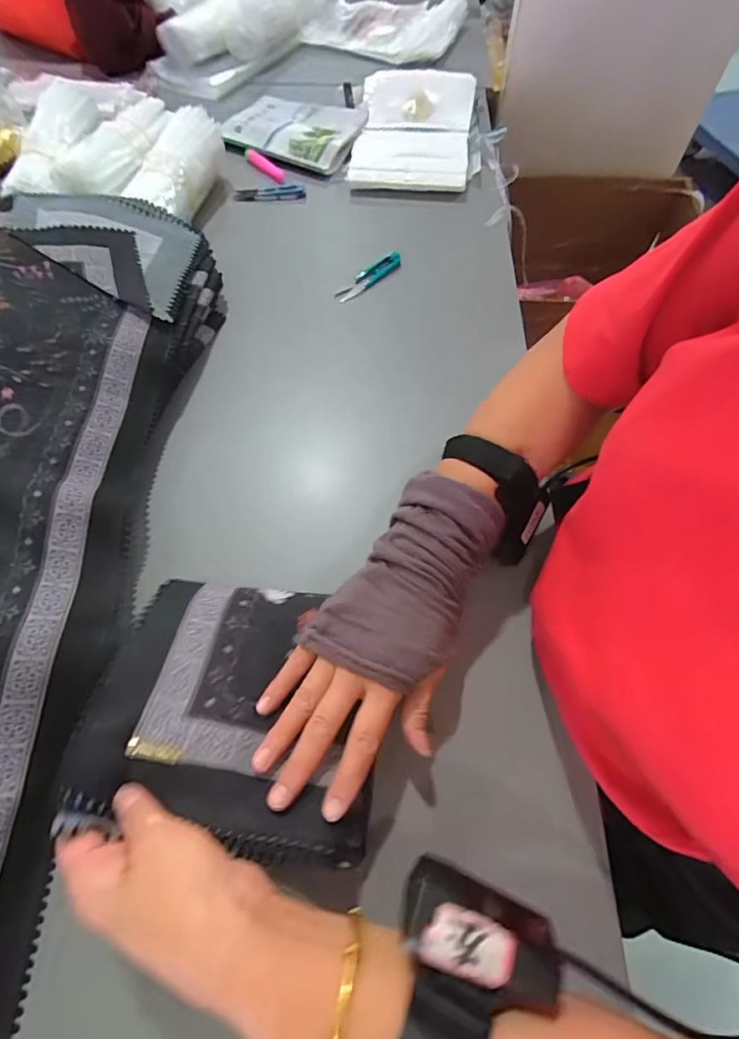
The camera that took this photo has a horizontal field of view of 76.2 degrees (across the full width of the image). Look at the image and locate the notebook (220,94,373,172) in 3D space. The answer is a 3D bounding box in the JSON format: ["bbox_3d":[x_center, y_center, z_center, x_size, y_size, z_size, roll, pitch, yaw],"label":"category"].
[{"bbox_3d":[-0.111,-0.608,0.732,0.186,0.029,0.162,21,64,10],"label":"notebook"}]

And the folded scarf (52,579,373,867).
[{"bbox_3d":[-0.091,0.125,0.331,0.183,0.037,0.175,11,47,-5],"label":"folded scarf"}]

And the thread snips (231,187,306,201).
[{"bbox_3d":[-0.144,-0.474,0.685,0.100,0.009,0.025,-6,62,-3],"label":"thread snips"}]

